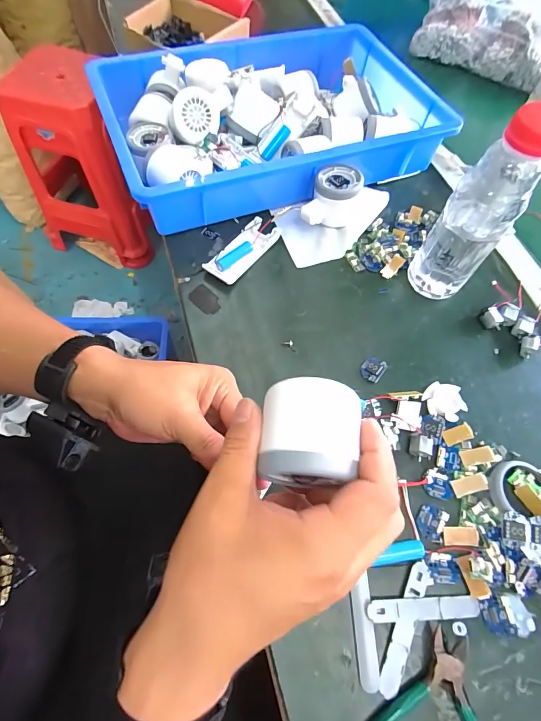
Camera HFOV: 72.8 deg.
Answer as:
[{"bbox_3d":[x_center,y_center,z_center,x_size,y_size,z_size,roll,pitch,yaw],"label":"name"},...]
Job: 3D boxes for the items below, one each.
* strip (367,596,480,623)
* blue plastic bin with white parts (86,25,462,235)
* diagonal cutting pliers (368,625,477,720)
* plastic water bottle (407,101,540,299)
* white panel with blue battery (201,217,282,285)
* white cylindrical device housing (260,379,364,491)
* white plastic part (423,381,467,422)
[{"bbox_3d":[0.123,0.198,0.291,0.091,0.008,0.015,0,63,-3],"label":"strip"},{"bbox_3d":[0.004,-0.337,0.514,0.433,0.090,0.283,-18,65,-12],"label":"blue plastic bin with white parts"},{"bbox_3d":[0.122,0.259,0.258,0.115,0.016,0.109,22,64,8],"label":"diagonal cutting pliers"},{"bbox_3d":[0.199,-0.139,0.361,0.063,0.197,0.054,31,66,12],"label":"plastic water bottle"},{"bbox_3d":[-0.034,-0.136,0.442,0.036,0.015,0.102,35,66,14],"label":"white panel with blue battery"},{"bbox_3d":[0.022,0.044,0.217,0.052,0.050,0.055,0,64,0],"label":"white cylindrical device housing"},{"bbox_3d":[0.178,0.042,0.376,0.043,0.009,0.038,4,63,-1],"label":"white plastic part"}]

